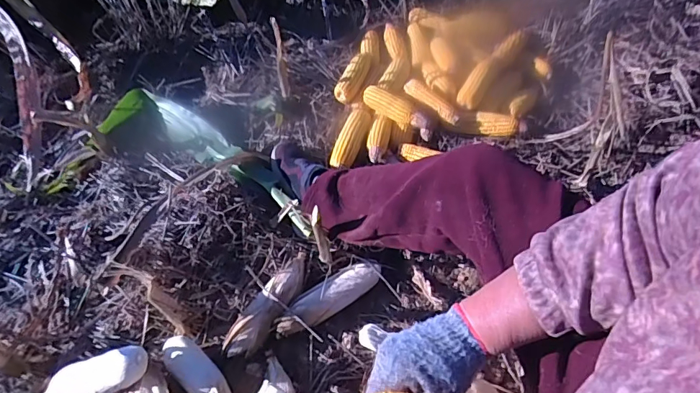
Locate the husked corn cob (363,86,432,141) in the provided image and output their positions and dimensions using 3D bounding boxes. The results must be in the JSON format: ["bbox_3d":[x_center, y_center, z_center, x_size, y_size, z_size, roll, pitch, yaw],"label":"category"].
[{"bbox_3d":[0.119,-0.207,1.067,0.192,0.060,0.053,34,60,8],"label":"husked corn cob"}]

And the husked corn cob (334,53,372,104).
[{"bbox_3d":[0.010,-0.316,1.175,0.061,0.060,0.169,11,57,15],"label":"husked corn cob"}]

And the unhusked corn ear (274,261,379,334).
[{"bbox_3d":[-0.038,0.198,0.863,0.228,0.048,0.064,-34,57,-16],"label":"unhusked corn ear"}]

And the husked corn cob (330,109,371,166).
[{"bbox_3d":[0.002,-0.139,1.042,0.055,0.056,0.199,11,57,15],"label":"husked corn cob"}]

